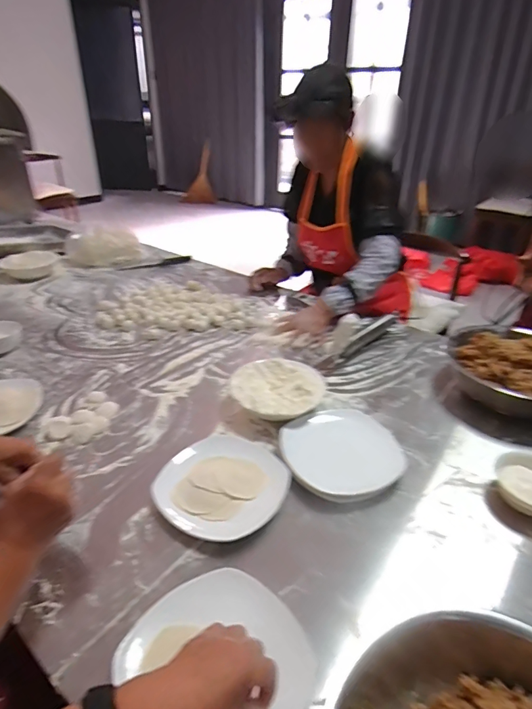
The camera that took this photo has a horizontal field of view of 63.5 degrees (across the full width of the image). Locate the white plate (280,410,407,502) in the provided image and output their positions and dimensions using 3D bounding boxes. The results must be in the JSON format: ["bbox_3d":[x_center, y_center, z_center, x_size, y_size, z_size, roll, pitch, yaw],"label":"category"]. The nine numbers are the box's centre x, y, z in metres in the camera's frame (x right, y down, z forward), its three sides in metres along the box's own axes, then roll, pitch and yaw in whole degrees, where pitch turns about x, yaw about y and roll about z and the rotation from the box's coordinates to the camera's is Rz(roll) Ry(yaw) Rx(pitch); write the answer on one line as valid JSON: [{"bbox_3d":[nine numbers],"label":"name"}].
[{"bbox_3d":[0.118,0.156,0.689,0.173,0.051,0.165,-1,32,0],"label":"white plate"}]

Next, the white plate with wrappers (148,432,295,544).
[{"bbox_3d":[-0.064,0.188,0.638,0.177,0.030,0.179,25,40,35],"label":"white plate with wrappers"}]

